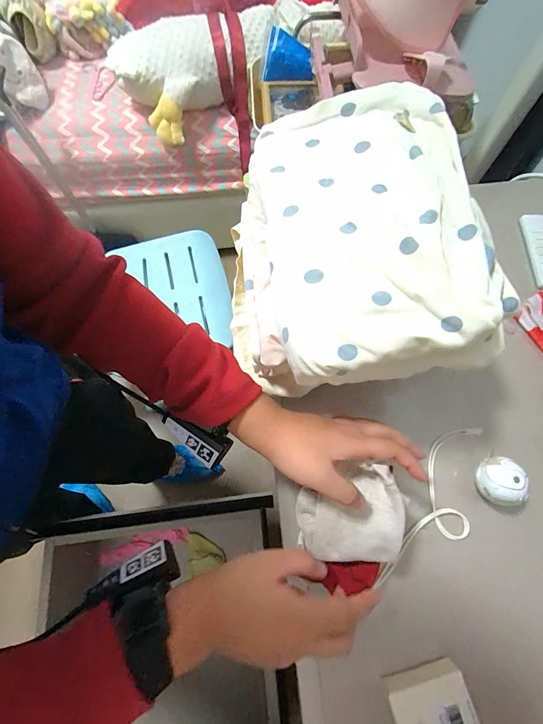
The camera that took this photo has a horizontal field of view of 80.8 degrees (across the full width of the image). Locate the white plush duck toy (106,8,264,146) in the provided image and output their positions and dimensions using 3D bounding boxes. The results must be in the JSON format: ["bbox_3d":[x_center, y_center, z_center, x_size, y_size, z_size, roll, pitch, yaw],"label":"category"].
[{"bbox_3d":[-0.219,-0.846,0.914,0.468,0.157,0.240,-9,98,1],"label":"white plush duck toy"}]

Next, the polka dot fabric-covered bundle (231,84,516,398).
[{"bbox_3d":[0.066,-0.121,0.350,0.228,0.166,0.302,-3,71,-1],"label":"polka dot fabric-covered bundle"}]

